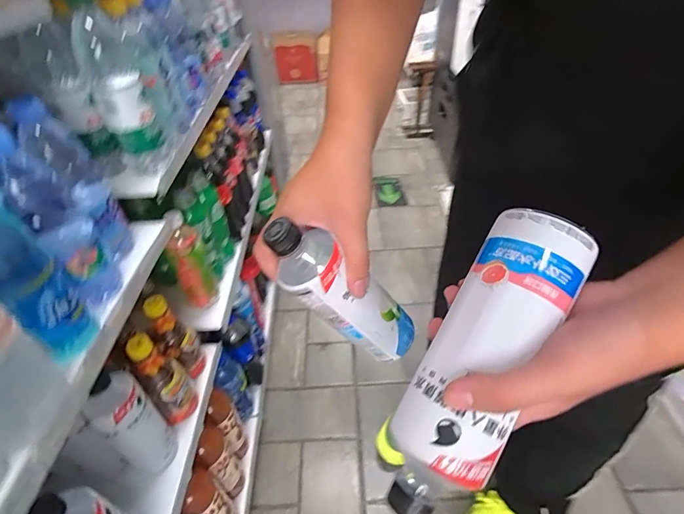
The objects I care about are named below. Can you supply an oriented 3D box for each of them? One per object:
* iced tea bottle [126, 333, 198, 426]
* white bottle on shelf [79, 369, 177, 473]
[{"bbox_3d":[-0.278,0.189,0.598,0.061,0.175,0.059,-28,47,-25],"label":"iced tea bottle"},{"bbox_3d":[-0.289,0.241,0.543,0.052,0.172,0.066,21,49,28],"label":"white bottle on shelf"}]

